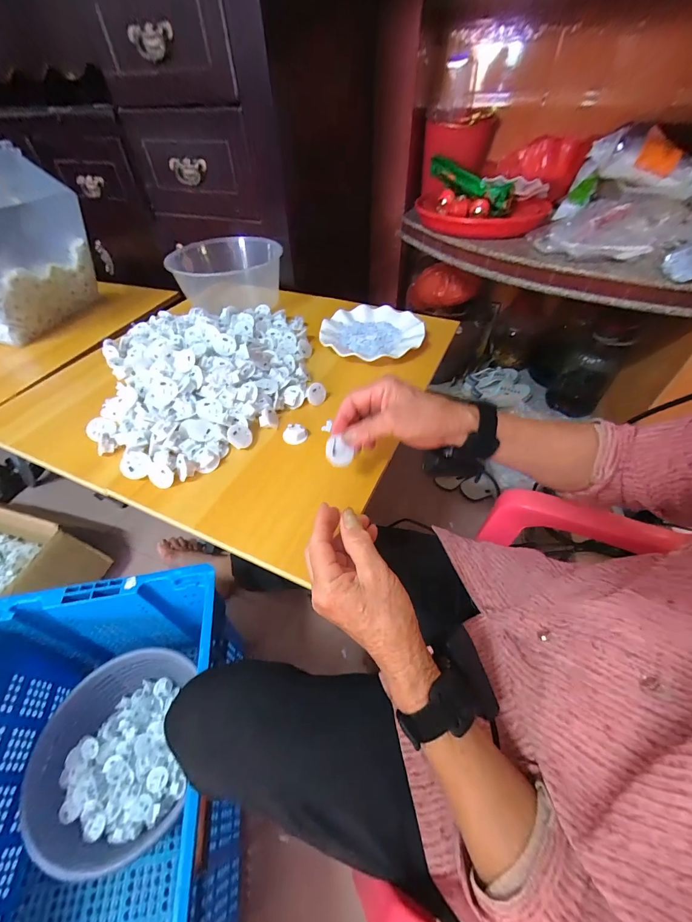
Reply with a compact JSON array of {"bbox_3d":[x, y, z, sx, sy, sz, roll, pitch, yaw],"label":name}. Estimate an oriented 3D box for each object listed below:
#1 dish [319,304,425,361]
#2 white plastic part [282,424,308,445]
[{"bbox_3d":[0.047,-0.233,0.634,0.180,0.025,0.166,-1,48,1],"label":"dish"},{"bbox_3d":[-0.069,-0.037,0.469,0.033,0.020,0.018,-10,49,-8],"label":"white plastic part"}]

